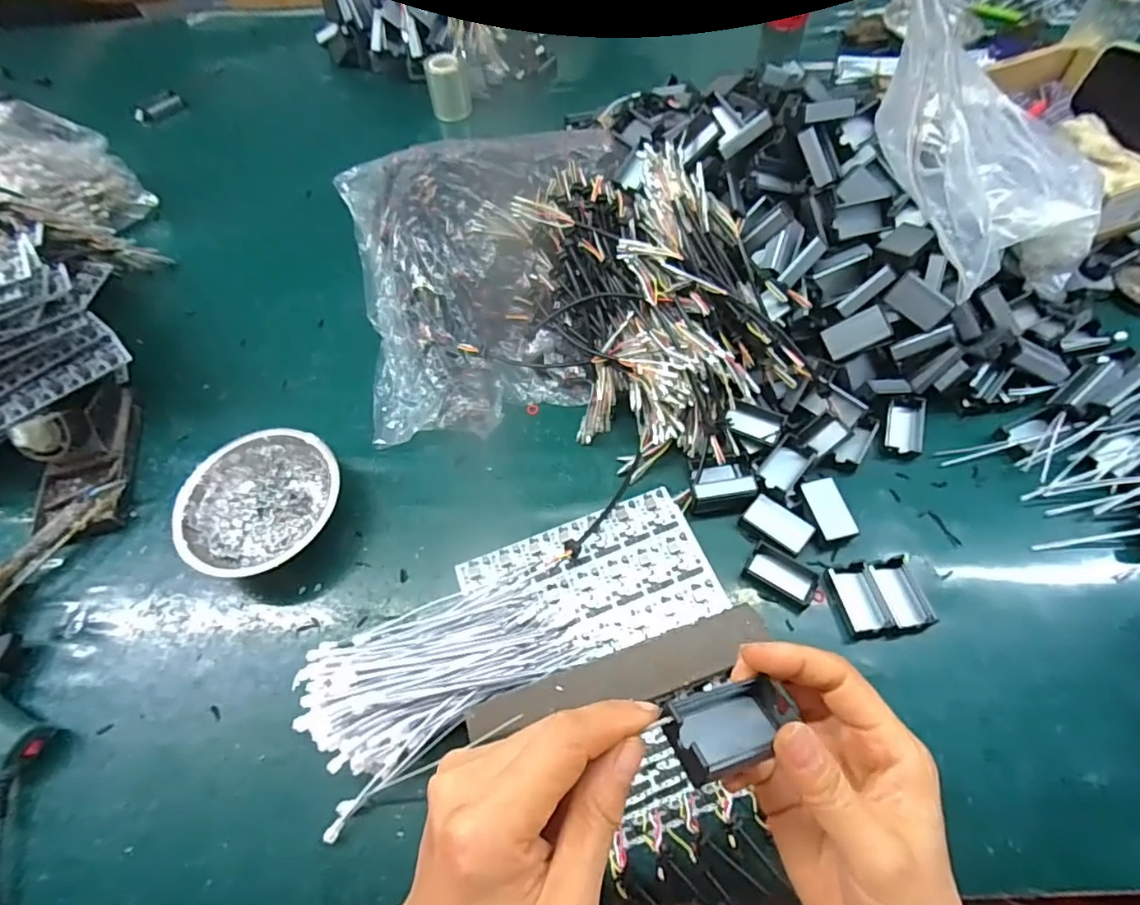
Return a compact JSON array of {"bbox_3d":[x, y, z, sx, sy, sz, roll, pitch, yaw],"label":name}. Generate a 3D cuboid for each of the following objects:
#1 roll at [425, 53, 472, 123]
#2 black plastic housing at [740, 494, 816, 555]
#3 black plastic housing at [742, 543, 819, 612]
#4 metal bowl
[{"bbox_3d":[-0.164,-0.493,0.766,0.048,0.073,0.048,-1,60,2],"label":"roll"},{"bbox_3d":[0.167,0.058,0.455,0.051,0.012,0.030,33,66,19],"label":"black plastic housing"},{"bbox_3d":[0.164,0.097,0.441,0.051,0.011,0.034,32,66,19],"label":"black plastic housing"},{"bbox_3d":[-0.252,0.044,0.472,0.123,0.046,0.123,-1,60,2],"label":"metal bowl"}]

